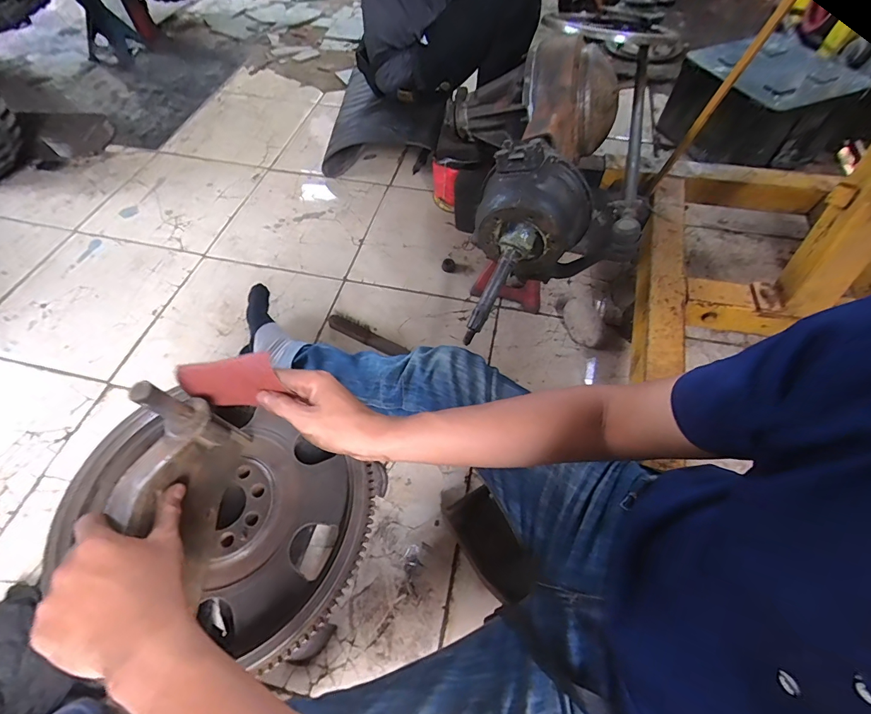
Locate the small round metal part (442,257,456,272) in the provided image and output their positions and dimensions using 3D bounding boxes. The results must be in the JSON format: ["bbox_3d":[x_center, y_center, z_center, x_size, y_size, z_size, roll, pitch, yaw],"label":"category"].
[{"bbox_3d":[0.037,-0.246,1.078,0.036,0.020,0.041,3,59,1],"label":"small round metal part"}]

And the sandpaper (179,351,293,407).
[{"bbox_3d":[-0.194,0.025,0.385,0.095,0.059,0.008,-9,41,8],"label":"sandpaper"}]

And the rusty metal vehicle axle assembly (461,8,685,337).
[{"bbox_3d":[0.252,-0.338,0.782,0.259,0.335,0.679,17,59,11],"label":"rusty metal vehicle axle assembly"}]

